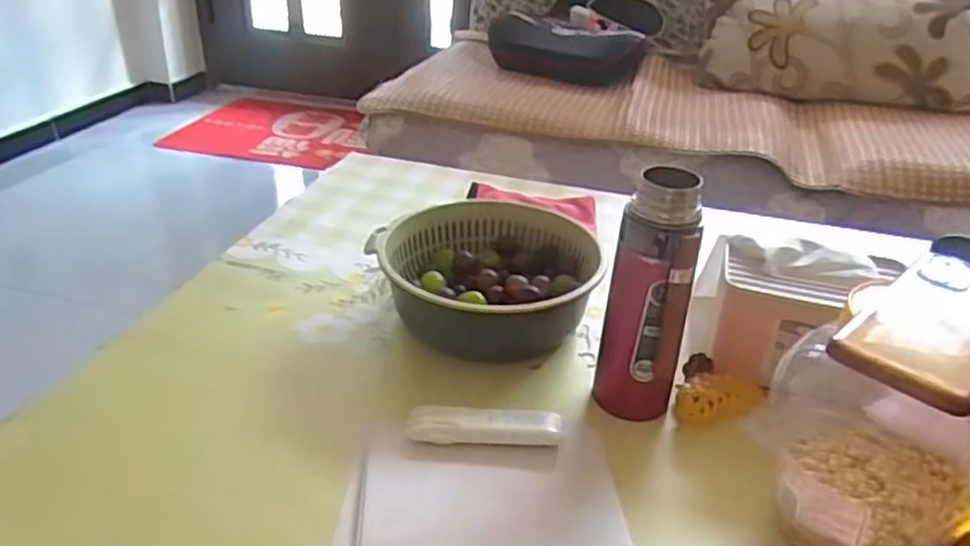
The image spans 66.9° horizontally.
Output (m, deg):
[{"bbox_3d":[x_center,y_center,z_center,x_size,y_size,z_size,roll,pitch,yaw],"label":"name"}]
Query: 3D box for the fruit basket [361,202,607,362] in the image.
[{"bbox_3d":[0.003,-0.001,0.785,0.229,0.079,0.184,3,30,0],"label":"fruit basket"}]

